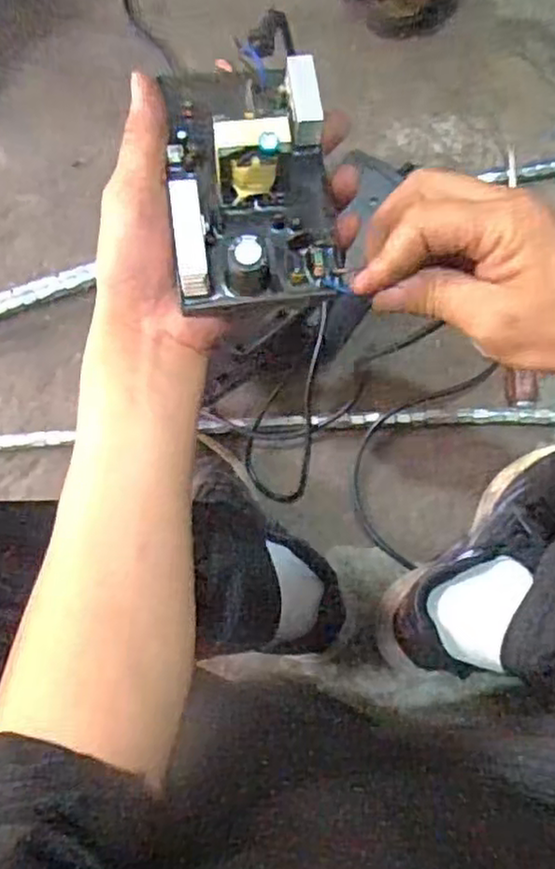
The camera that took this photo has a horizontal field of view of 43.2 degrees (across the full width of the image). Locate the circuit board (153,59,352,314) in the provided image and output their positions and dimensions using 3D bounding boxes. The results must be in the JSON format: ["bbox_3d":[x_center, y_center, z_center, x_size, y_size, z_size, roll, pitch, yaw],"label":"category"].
[{"bbox_3d":[-0.013,-0.126,0.335,0.075,0.039,0.122,-7,84,0],"label":"circuit board"}]

